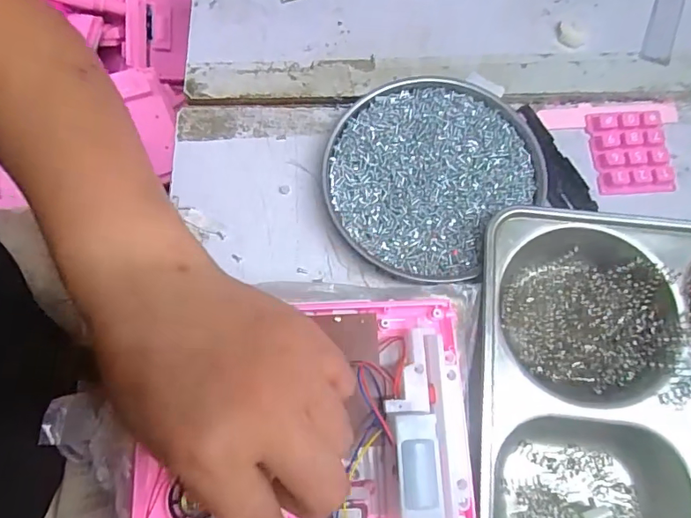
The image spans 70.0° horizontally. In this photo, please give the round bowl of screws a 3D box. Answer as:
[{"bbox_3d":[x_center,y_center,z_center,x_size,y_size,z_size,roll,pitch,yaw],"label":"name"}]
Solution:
[{"bbox_3d":[0.052,-0.056,0.317,0.125,0.016,0.130,0,72,1],"label":"round bowl of screws"}]

